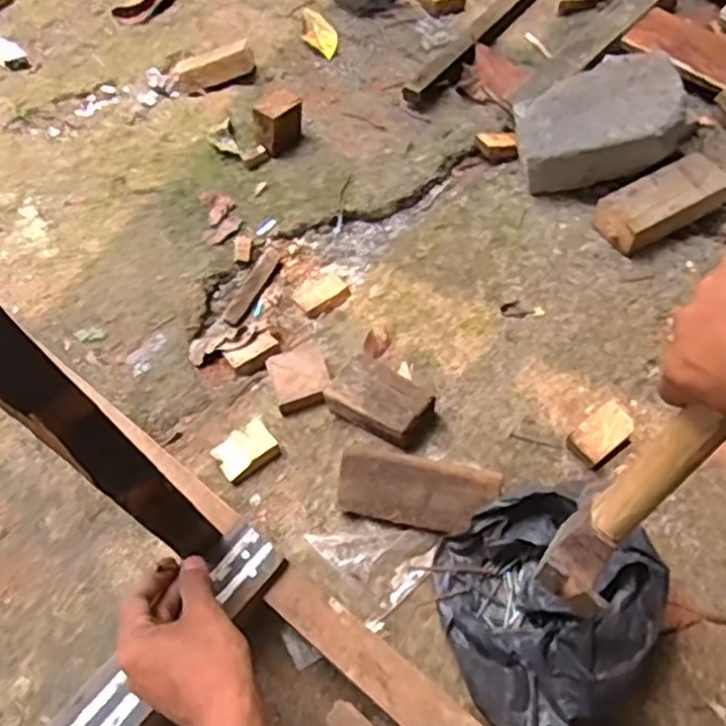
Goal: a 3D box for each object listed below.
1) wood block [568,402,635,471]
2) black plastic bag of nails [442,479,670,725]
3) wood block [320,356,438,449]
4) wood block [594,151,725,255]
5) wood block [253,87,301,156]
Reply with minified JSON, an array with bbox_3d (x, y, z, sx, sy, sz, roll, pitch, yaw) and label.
[{"bbox_3d":[0.229,0.069,0.674,0.063,0.030,0.039,-34,61,-16],"label":"wood block"},{"bbox_3d":[0.146,0.192,0.577,0.183,0.086,0.167,-38,62,-18],"label":"black plastic bag of nails"},{"bbox_3d":[0.019,0.040,0.714,0.100,0.044,0.064,30,65,21],"label":"wood block"},{"bbox_3d":[0.354,-0.187,0.839,0.156,0.046,0.070,-26,59,-11],"label":"wood block"},{"bbox_3d":[-0.116,-0.330,0.967,0.067,0.064,0.046,-41,63,-19],"label":"wood block"}]

